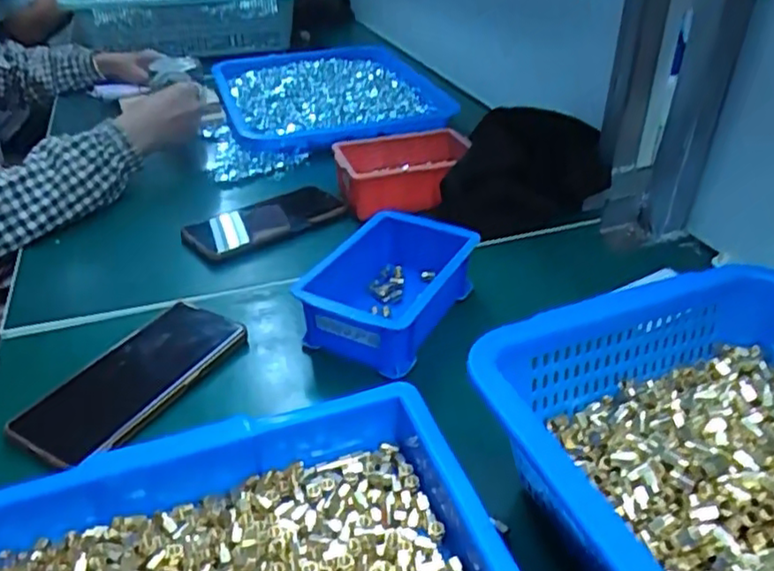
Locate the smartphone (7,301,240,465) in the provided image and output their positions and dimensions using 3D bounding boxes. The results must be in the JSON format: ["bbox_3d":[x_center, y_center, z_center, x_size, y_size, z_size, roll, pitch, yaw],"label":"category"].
[{"bbox_3d":[-0.184,0.064,0.477,0.082,0.015,0.161,18,39,28],"label":"smartphone"}]

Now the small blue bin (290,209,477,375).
[{"bbox_3d":[0.000,0.002,0.533,0.108,0.063,0.146,16,38,26],"label":"small blue bin"}]

